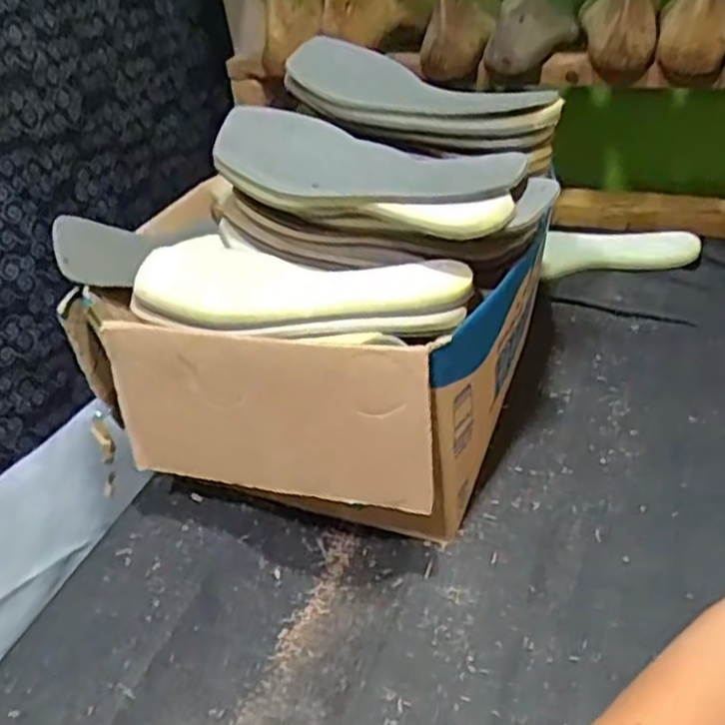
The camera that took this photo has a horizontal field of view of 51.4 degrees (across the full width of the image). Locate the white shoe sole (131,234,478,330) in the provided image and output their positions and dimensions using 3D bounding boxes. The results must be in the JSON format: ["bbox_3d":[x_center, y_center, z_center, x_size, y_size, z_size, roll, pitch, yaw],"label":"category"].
[{"bbox_3d":[-0.047,-0.059,0.544,0.244,0.016,0.096,5,38,18],"label":"white shoe sole"}]

